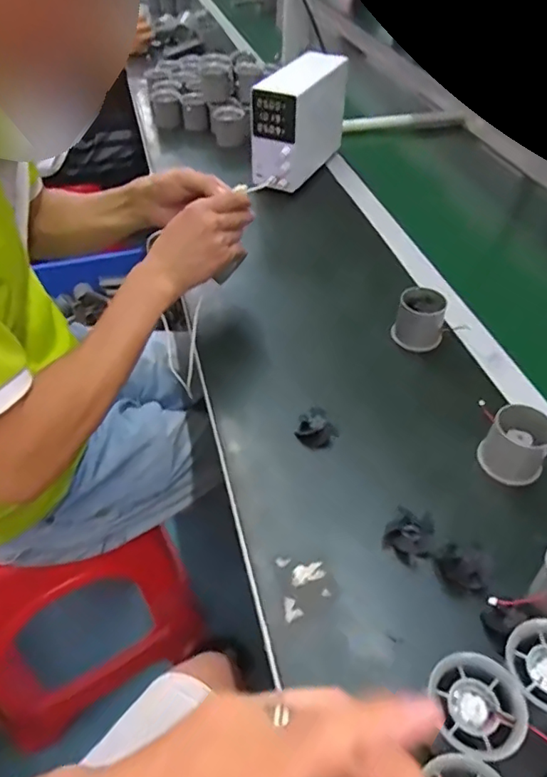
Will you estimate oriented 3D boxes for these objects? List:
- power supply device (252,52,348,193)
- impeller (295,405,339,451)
[{"bbox_3d":[0.043,-0.433,0.896,0.083,0.169,0.203,20,47,17],"label":"power supply device"},{"bbox_3d":[0.044,0.041,0.544,0.042,0.022,0.033,27,49,23],"label":"impeller"}]

